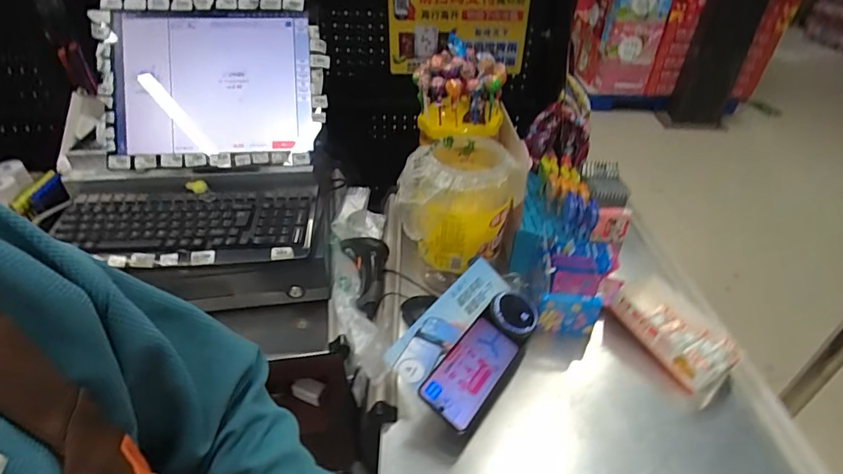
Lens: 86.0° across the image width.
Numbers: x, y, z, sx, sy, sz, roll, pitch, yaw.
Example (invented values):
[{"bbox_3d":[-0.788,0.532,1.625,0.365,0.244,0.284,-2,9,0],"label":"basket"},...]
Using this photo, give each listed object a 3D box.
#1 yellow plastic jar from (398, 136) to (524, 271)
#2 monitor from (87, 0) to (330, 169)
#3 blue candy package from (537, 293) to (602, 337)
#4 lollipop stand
[{"bbox_3d":[0.066,-0.055,0.740,0.185,0.170,0.168,6,39,6],"label":"yellow plastic jar"},{"bbox_3d":[-0.345,-0.255,0.768,0.355,0.285,0.077,-1,-5,-2],"label":"monitor"},{"bbox_3d":[0.221,0.120,0.692,0.094,0.075,0.020,0,39,-2],"label":"blue candy package"},{"bbox_3d":[0.055,-0.237,0.738,0.094,0.123,0.136,-30,48,-33],"label":"lollipop stand"}]

